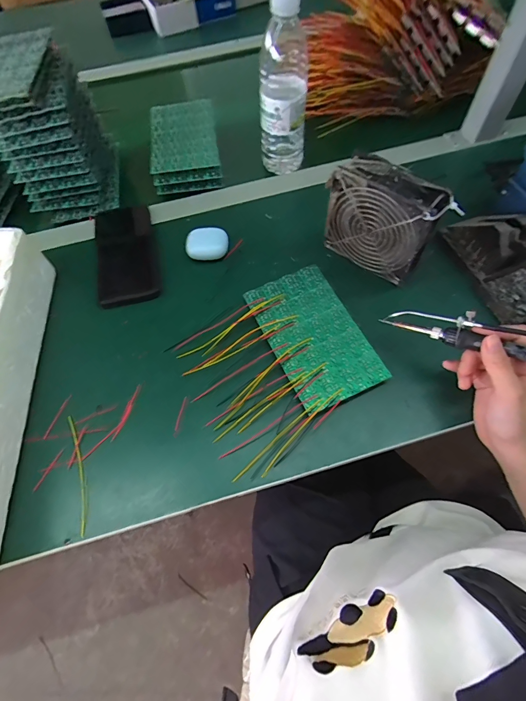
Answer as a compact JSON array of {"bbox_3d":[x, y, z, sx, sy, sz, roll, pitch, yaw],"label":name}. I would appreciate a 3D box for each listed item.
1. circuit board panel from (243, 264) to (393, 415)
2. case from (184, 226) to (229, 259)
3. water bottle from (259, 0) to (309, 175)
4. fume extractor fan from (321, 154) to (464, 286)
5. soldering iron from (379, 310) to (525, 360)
[{"bbox_3d":[0.058,-0.021,0.419,0.101,0.004,0.170,-24,66,-8],"label":"circuit board panel"},{"bbox_3d":[-0.076,-0.145,0.482,0.055,0.021,0.037,-4,63,1],"label":"case"},{"bbox_3d":[0.028,-0.354,0.488,0.064,0.197,0.052,7,64,6],"label":"water bottle"},{"bbox_3d":[0.141,-0.150,0.424,0.130,0.121,0.043,33,69,18],"label":"fume extractor fan"},{"bbox_3d":[0.216,-0.013,0.336,0.210,0.034,0.022,22,65,35],"label":"soldering iron"}]

